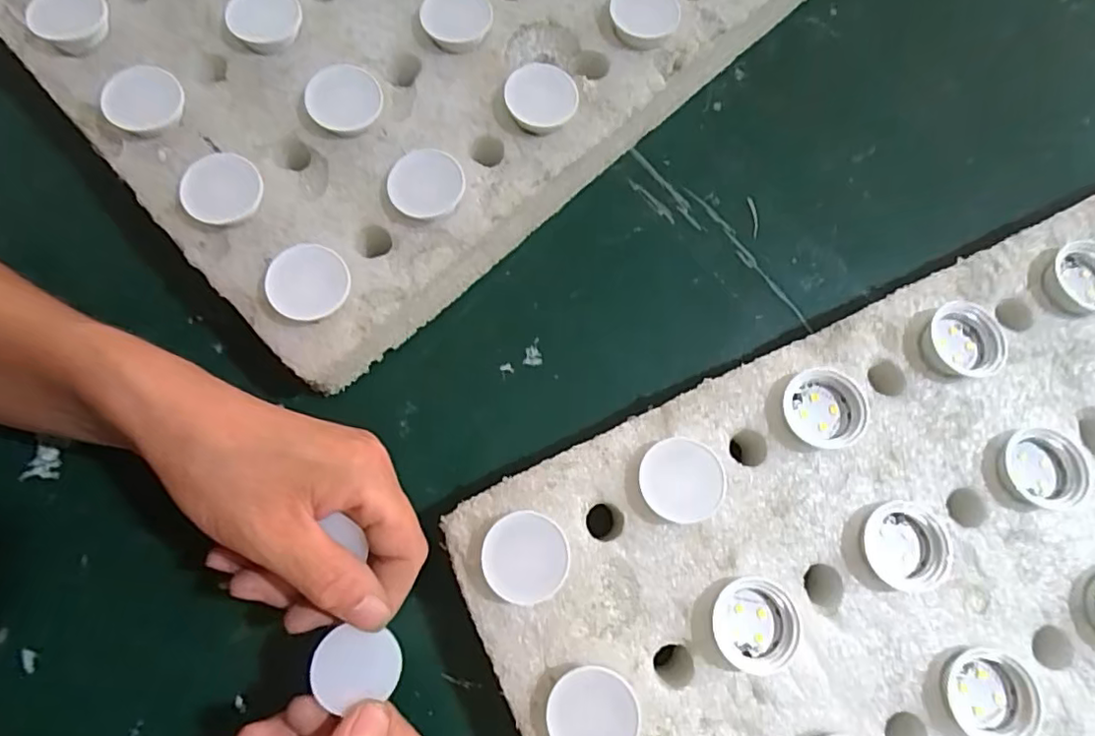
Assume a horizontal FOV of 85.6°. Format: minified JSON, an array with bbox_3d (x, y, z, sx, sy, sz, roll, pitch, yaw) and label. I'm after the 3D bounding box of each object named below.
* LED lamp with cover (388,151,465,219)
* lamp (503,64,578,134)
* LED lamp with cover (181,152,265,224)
[{"bbox_3d":[-0.056,-0.085,0.270,0.034,0.009,0.033,0,77,-1],"label":"LED lamp with cover"},{"bbox_3d":[-0.003,-0.130,0.283,0.034,0.008,0.034,31,78,6],"label":"lamp"},{"bbox_3d":[-0.148,-0.082,0.268,0.034,0.007,0.034,0,77,-1],"label":"LED lamp with cover"}]

